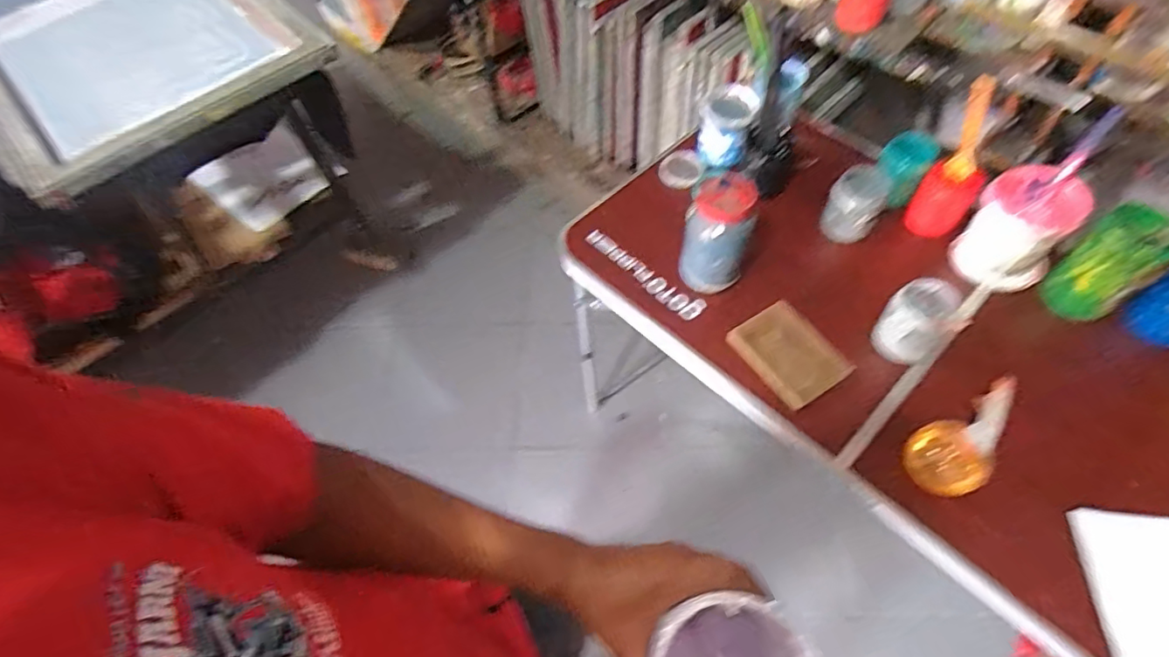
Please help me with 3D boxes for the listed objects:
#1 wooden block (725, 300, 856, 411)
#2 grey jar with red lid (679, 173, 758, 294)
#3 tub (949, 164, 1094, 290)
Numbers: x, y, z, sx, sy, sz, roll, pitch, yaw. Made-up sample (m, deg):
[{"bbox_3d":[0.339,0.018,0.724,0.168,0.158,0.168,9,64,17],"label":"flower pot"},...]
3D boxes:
[{"bbox_3d":[0.302,0.036,0.852,0.111,0.037,0.162,-34,61,-16],"label":"wooden block"},{"bbox_3d":[0.211,-0.141,0.898,0.103,0.176,0.092,13,60,12],"label":"grey jar with red lid"},{"bbox_3d":[0.673,-0.148,0.895,0.137,0.147,0.130,-2,58,3],"label":"tub"}]

